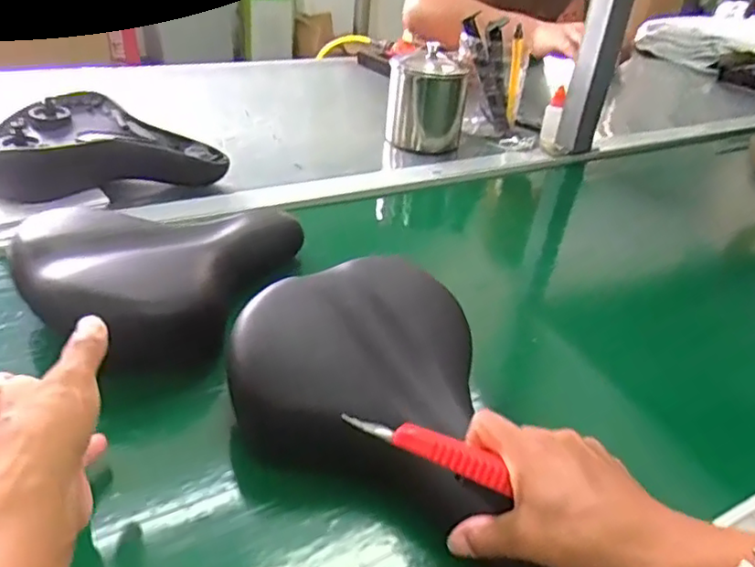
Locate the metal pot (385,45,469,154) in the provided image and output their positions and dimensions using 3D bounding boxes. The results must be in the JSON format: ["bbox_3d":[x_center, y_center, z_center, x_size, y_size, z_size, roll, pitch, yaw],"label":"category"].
[{"bbox_3d":[0.068,-0.267,0.897,0.106,0.118,0.098,5,34,-3],"label":"metal pot"}]

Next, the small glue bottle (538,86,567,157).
[{"bbox_3d":[0.262,-0.240,0.926,0.026,0.097,0.044,8,2,2],"label":"small glue bottle"}]

